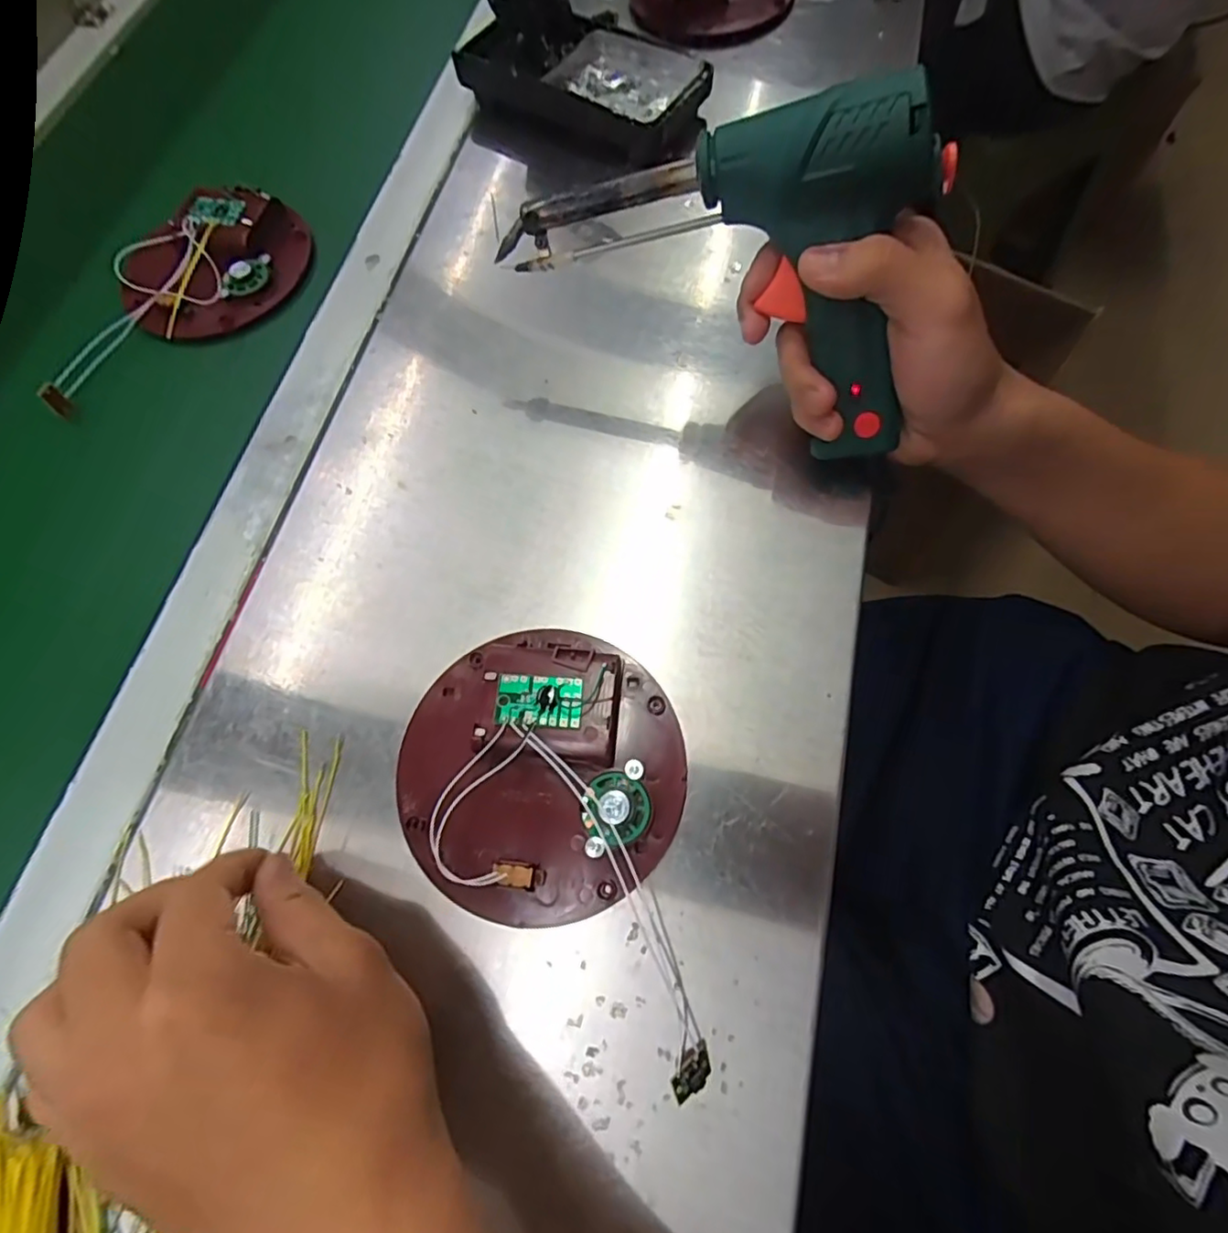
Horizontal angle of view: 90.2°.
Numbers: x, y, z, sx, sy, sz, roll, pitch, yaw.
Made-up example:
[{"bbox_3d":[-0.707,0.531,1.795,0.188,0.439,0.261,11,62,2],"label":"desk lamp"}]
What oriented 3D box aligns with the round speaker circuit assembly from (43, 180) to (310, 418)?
[{"bbox_3d":[-0.271,-0.198,0.373,0.088,0.020,0.183,38,76,17],"label":"round speaker circuit assembly"}]

